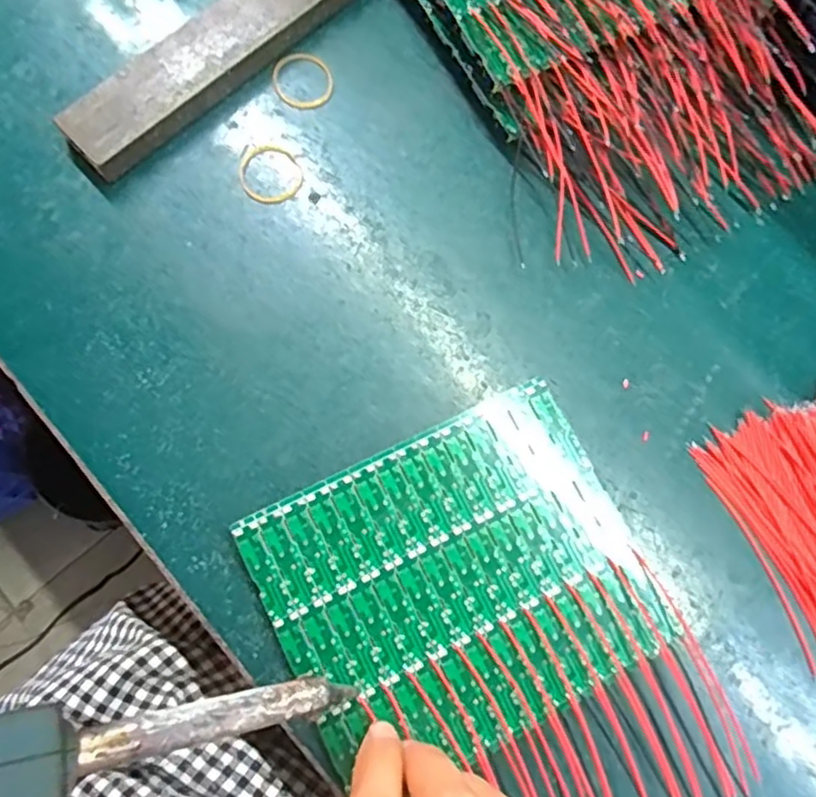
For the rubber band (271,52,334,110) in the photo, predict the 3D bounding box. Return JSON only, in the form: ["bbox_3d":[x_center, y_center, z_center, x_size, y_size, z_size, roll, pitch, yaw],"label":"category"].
[{"bbox_3d":[-0.053,-0.161,0.336,0.029,0.004,0.032,-35,81,-8],"label":"rubber band"}]

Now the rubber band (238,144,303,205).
[{"bbox_3d":[-0.069,-0.111,0.325,0.030,0.004,0.033,0,78,-1],"label":"rubber band"}]

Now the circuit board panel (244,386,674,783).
[{"bbox_3d":[0.022,0.076,0.277,0.147,0.011,0.123,-26,80,-6],"label":"circuit board panel"}]

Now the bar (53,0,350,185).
[{"bbox_3d":[-0.085,-0.182,0.330,0.194,0.017,0.036,-43,82,-9],"label":"bar"}]

